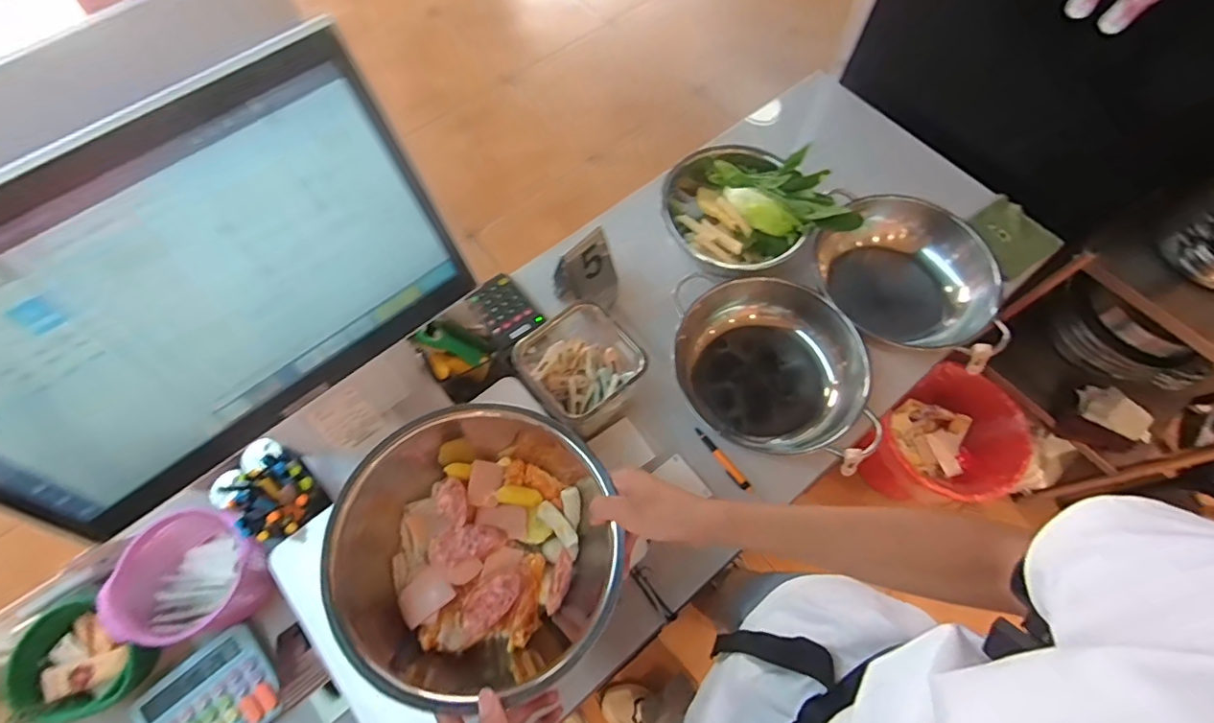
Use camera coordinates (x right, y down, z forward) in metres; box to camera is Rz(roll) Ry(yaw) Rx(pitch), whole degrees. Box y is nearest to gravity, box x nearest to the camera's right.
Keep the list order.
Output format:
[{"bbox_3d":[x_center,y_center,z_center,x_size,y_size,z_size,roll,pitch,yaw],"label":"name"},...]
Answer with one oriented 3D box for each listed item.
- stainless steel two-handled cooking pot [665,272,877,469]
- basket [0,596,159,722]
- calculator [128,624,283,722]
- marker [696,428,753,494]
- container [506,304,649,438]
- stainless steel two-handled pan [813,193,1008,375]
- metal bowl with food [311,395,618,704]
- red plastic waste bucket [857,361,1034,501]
[{"bbox_3d":[0.253,0.013,0.872,0.280,0.125,0.292,0,66,0],"label":"stainless steel two-handled cooking pot"},{"bbox_3d":[-0.665,0.385,0.687,0.145,0.070,0.125,35,70,14],"label":"basket"},{"bbox_3d":[-0.518,0.447,0.706,0.148,0.032,0.134,-39,72,-16],"label":"calculator"},{"bbox_3d":[0.184,0.157,0.861,0.017,0.009,0.127,-37,71,-15],"label":"marker"},{"bbox_3d":[-0.046,0.009,0.833,0.156,0.123,0.165,-36,71,-15],"label":"container"},{"bbox_3d":[0.506,-0.137,0.938,0.282,0.129,0.260,17,67,7],"label":"stainless steel two-handled pan"},{"bbox_3d":[-0.124,0.181,0.551,0.254,0.121,0.268,0,66,0],"label":"metal bowl with food"},{"bbox_3d":[0.870,0.228,1.421,0.318,0.256,0.301,0,66,0],"label":"red plastic waste bucket"}]

